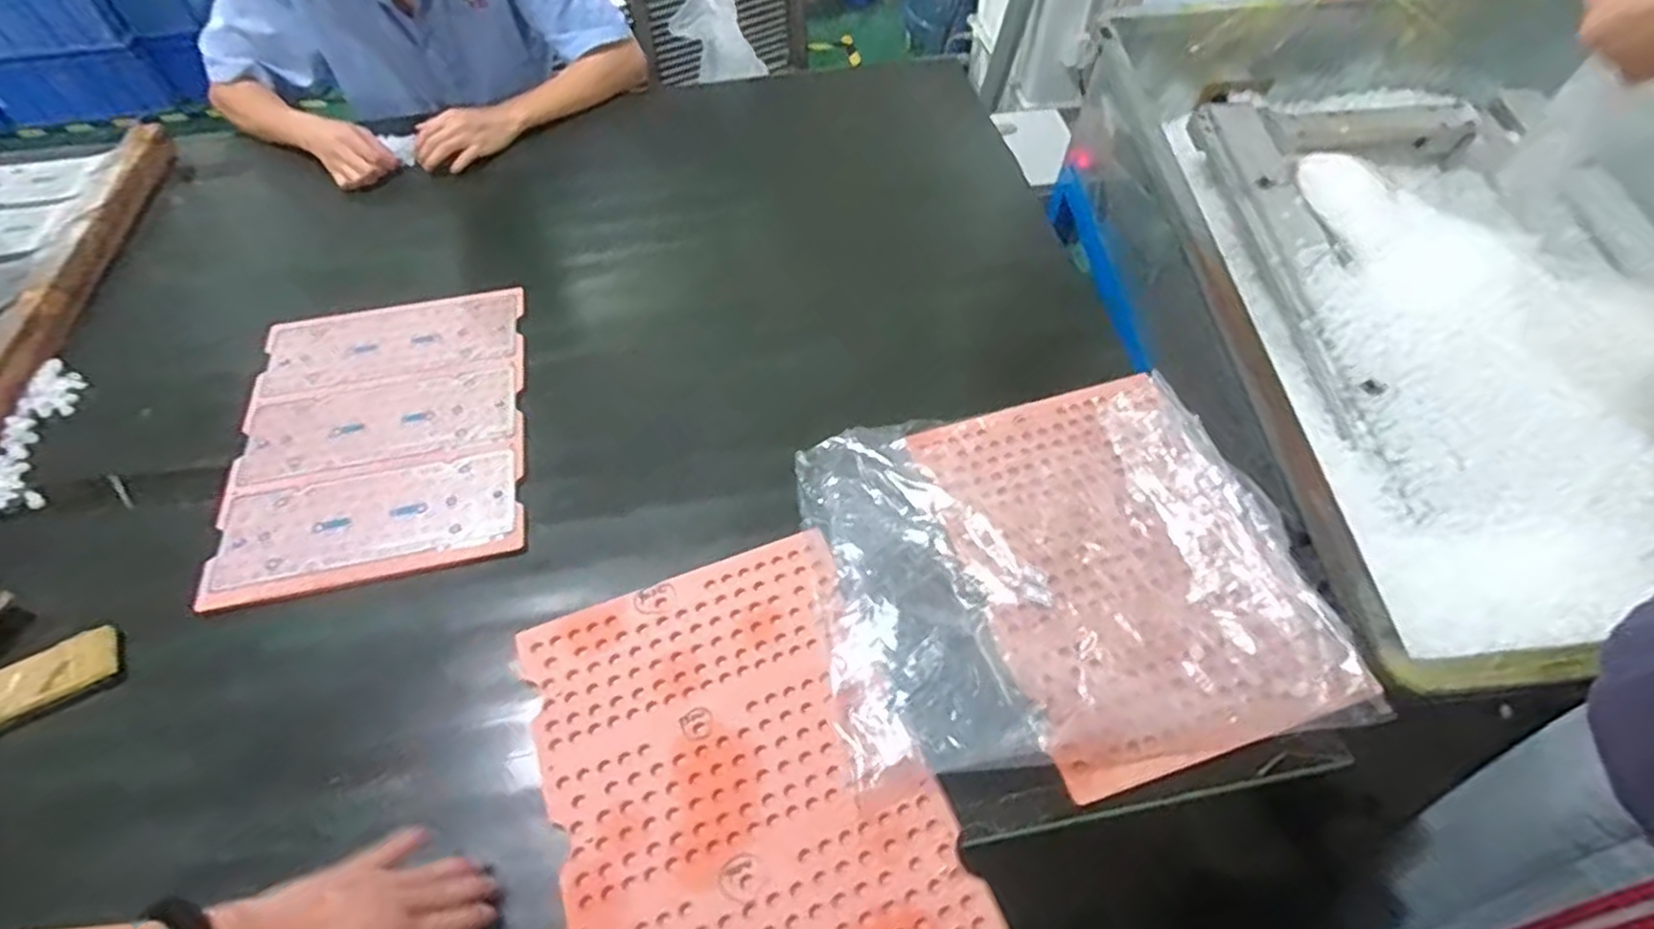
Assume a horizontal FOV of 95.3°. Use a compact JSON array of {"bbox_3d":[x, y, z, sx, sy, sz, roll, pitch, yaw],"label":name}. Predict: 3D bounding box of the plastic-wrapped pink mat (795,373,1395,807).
[{"bbox_3d":[0.208,0.092,0.698,0.434,0.033,0.373,-12,56,-8],"label":"plastic-wrapped pink mat"}]

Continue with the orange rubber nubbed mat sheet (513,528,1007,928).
[{"bbox_3d":[-0.071,0.250,0.598,0.279,0.012,0.367,-19,56,-13],"label":"orange rubber nubbed mat sheet"}]

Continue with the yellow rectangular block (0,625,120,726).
[{"bbox_3d":[-0.685,0.191,0.639,0.143,0.016,0.048,-27,59,-17],"label":"yellow rectangular block"}]

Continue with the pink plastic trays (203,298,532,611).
[{"bbox_3d":[-0.476,-0.037,0.817,0.289,0.023,0.369,-12,56,-7],"label":"pink plastic trays"}]

